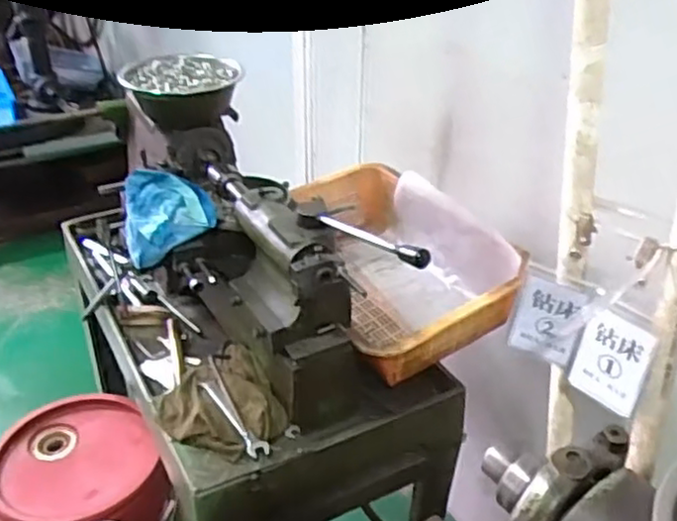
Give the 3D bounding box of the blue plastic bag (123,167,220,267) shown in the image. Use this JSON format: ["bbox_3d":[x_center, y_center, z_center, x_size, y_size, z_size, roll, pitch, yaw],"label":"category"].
[{"bbox_3d":[-0.216,-0.060,0.902,0.111,0.066,0.129,-4,32,-7],"label":"blue plastic bag"}]

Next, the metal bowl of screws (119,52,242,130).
[{"bbox_3d":[-0.222,-0.243,1.012,0.156,0.075,0.118,6,32,9],"label":"metal bowl of screws"}]

